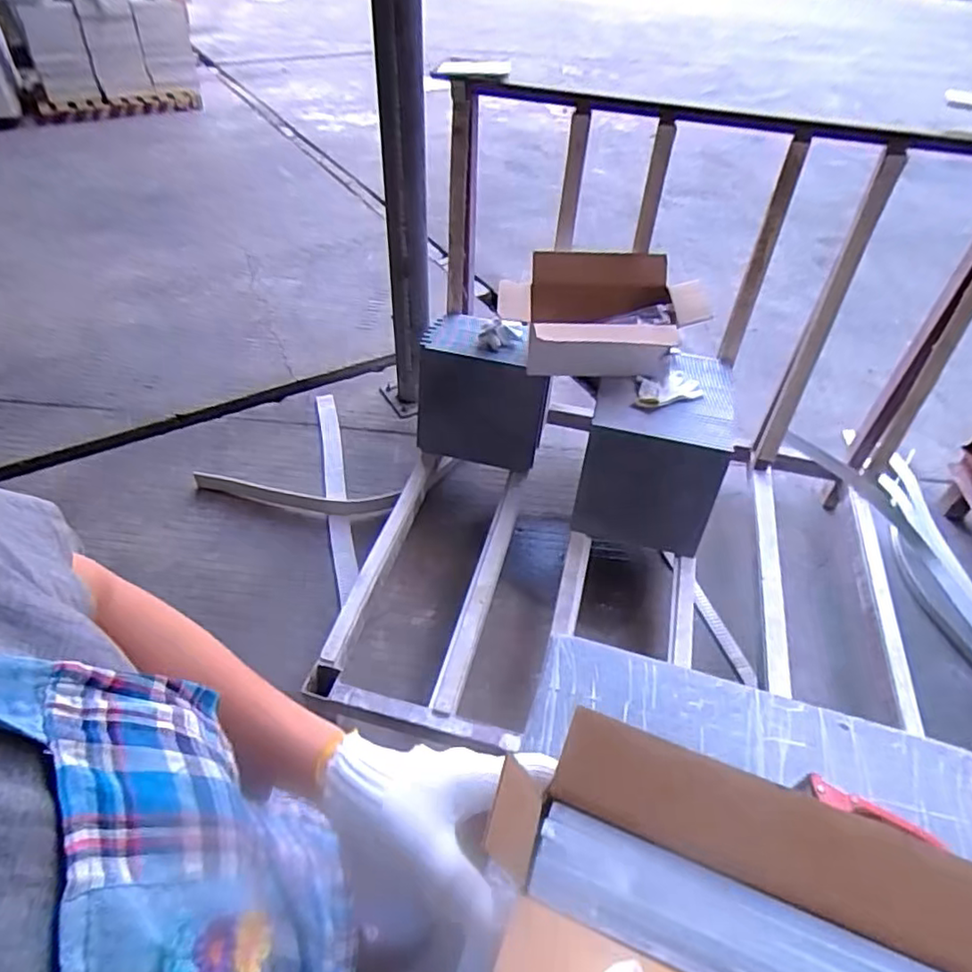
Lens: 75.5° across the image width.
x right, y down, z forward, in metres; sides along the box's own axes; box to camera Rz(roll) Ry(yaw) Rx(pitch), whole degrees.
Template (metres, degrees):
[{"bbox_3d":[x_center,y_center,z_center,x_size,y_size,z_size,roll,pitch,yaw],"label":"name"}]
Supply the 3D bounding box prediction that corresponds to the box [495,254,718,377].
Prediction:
[{"bbox_3d":[0.259,-0.387,1.430,0.449,0.178,0.248,-1,45,-4],"label":"box"}]

